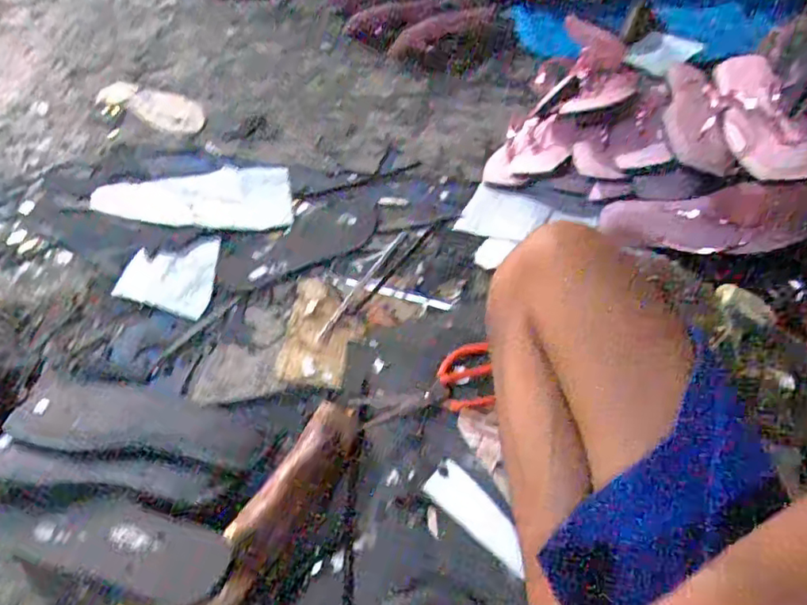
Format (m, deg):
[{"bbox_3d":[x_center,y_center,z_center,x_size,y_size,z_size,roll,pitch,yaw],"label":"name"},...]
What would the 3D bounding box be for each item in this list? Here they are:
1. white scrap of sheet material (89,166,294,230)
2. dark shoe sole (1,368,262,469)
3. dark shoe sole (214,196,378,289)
[{"bbox_3d":[-0.309,-0.158,0.889,0.275,0.021,0.113,-5,53,-7],"label":"white scrap of sheet material"},{"bbox_3d":[-0.274,0.132,0.632,0.260,0.018,0.096,12,32,2],"label":"dark shoe sole"},{"bbox_3d":[-0.149,-0.098,0.858,0.256,0.019,0.103,-25,58,-21],"label":"dark shoe sole"}]

